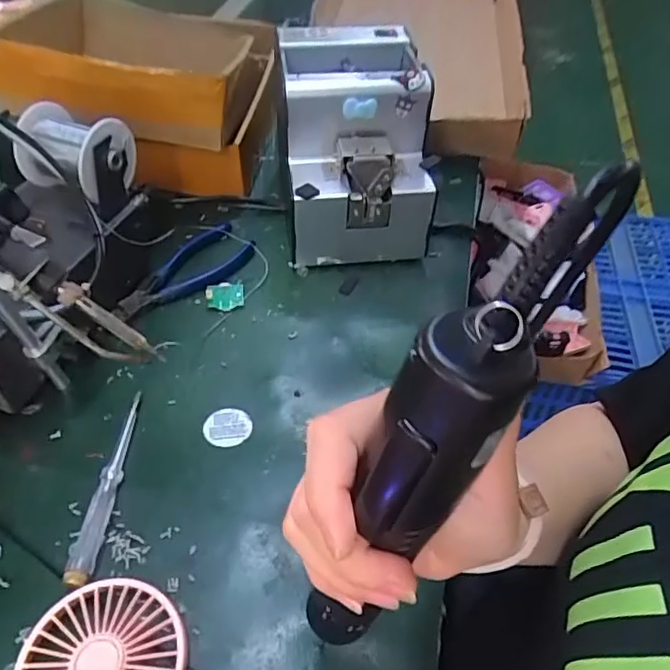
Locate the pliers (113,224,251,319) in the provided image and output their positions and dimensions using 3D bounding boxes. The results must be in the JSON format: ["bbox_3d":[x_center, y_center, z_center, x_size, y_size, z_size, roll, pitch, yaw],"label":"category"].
[{"bbox_3d":[-0.139,-0.057,0.521,0.051,0.015,0.137,37,57,27],"label":"pliers"}]

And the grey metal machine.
[{"bbox_3d":[0.018,-0.175,0.543,0.124,0.158,0.171,-4,48,-5],"label":"grey metal machine"}]

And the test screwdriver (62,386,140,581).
[{"bbox_3d":[-0.152,0.097,0.385,0.018,0.011,0.137,3,48,1],"label":"test screwdriver"}]

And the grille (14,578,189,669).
[{"bbox_3d":[-0.126,0.179,0.312,0.086,0.016,0.086,0,48,-1],"label":"grille"}]

